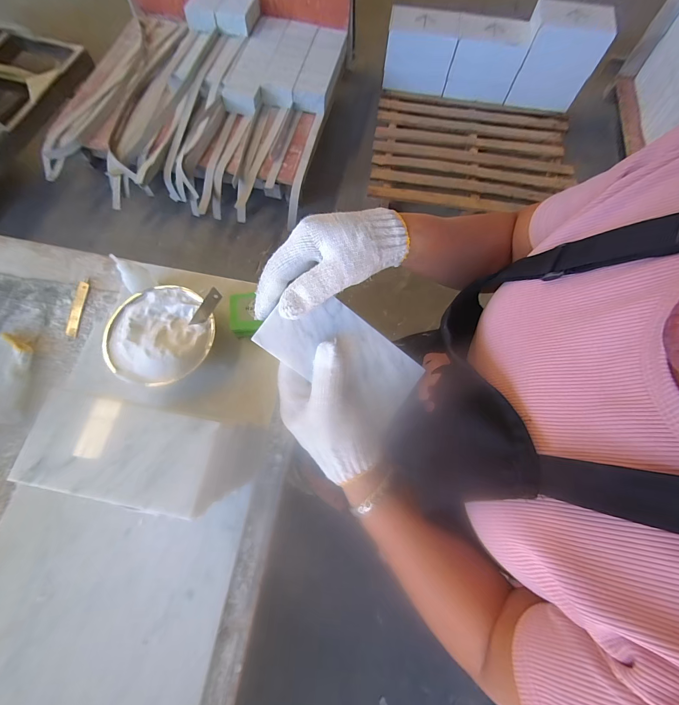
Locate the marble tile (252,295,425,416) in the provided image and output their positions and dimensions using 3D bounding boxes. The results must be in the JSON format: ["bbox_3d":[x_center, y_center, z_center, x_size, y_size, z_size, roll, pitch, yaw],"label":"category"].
[{"bbox_3d":[0.004,0.001,0.291,0.149,0.005,0.074,36,86,-13],"label":"marble tile"}]

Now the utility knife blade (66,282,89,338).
[{"bbox_3d":[-0.413,-0.069,0.489,0.016,0.004,0.091,-2,71,-3],"label":"utility knife blade"}]

